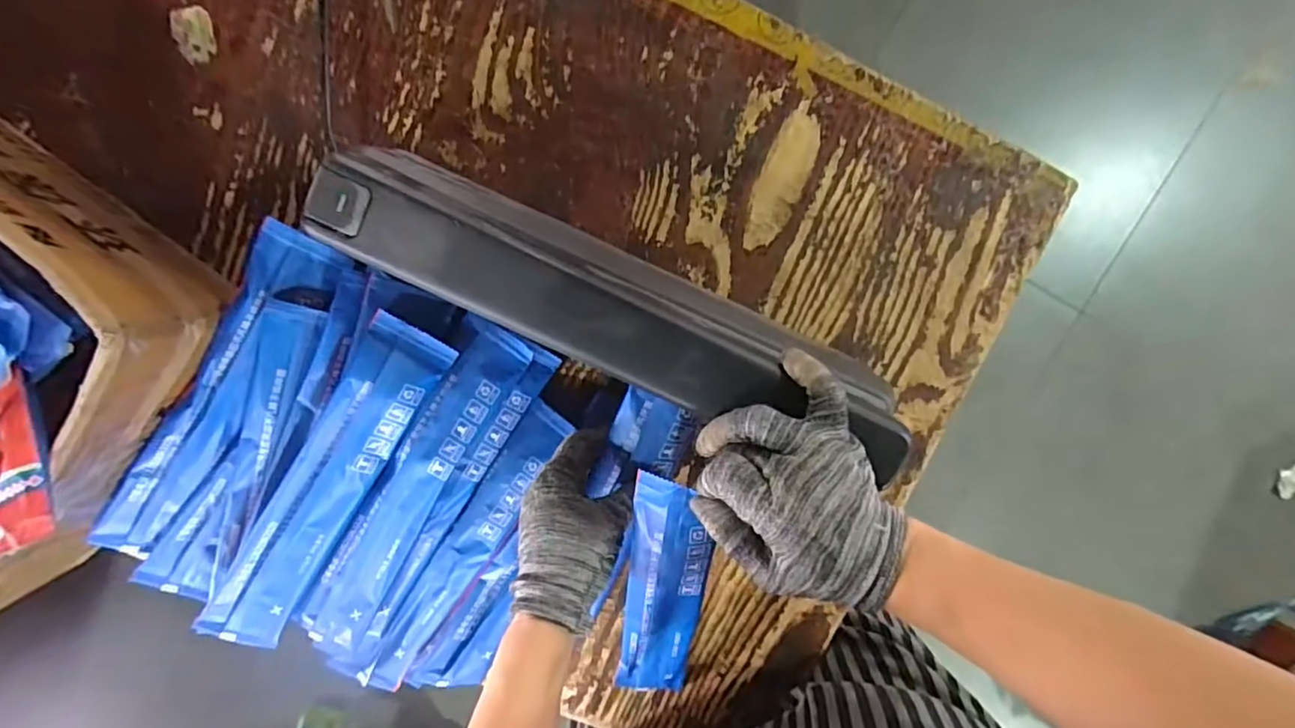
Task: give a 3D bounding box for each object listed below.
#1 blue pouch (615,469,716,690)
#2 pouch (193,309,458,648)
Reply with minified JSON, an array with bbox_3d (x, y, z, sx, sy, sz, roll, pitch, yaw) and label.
[{"bbox_3d":[0.011,0.178,0.440,0.056,0.018,0.278,-1,129,-4],"label":"blue pouch"},{"bbox_3d":[-0.232,0.094,0.430,0.058,0.015,0.280,30,100,-23],"label":"pouch"}]

